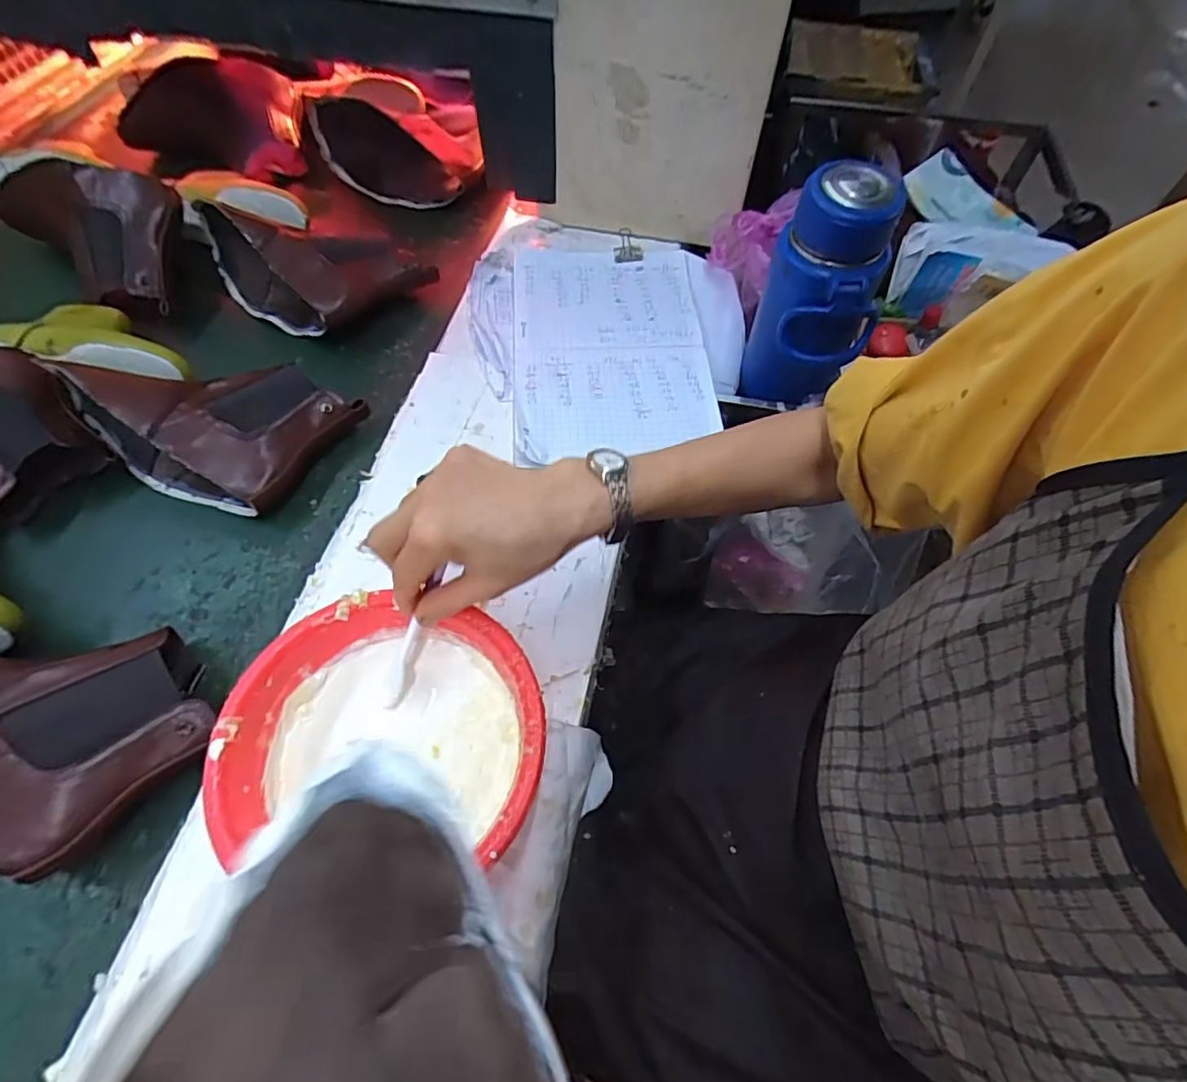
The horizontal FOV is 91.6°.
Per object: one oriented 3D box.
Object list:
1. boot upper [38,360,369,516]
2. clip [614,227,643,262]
[{"bbox_3d":[-0.353,-0.128,0.550,0.202,0.092,0.176,32,61,15],"label":"boot upper"},{"bbox_3d":[0.042,-0.356,0.699,0.035,0.019,0.052,0,58,-4],"label":"clip"}]

